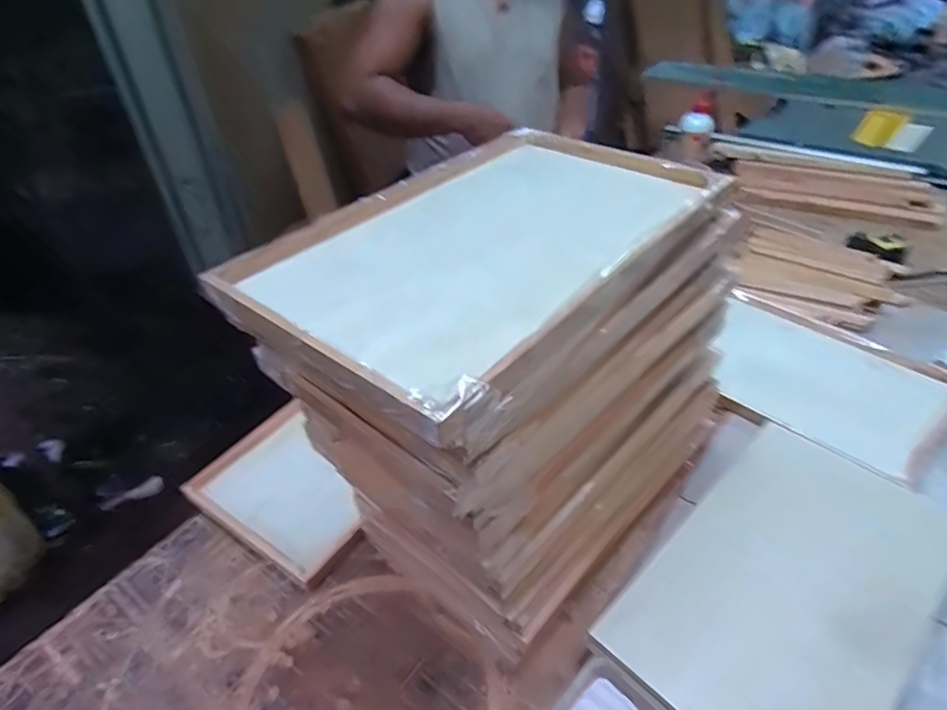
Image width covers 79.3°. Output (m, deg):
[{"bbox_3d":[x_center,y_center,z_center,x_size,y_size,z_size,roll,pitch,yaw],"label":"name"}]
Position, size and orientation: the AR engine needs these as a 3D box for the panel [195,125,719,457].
[{"bbox_3d":[0.016,-0.096,0.473,0.242,0.041,0.402,28,50,32],"label":"panel"}]

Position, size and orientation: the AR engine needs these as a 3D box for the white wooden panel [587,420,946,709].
[{"bbox_3d":[0.319,0.227,0.575,0.363,0.016,0.221,-36,50,-27],"label":"white wooden panel"}]

